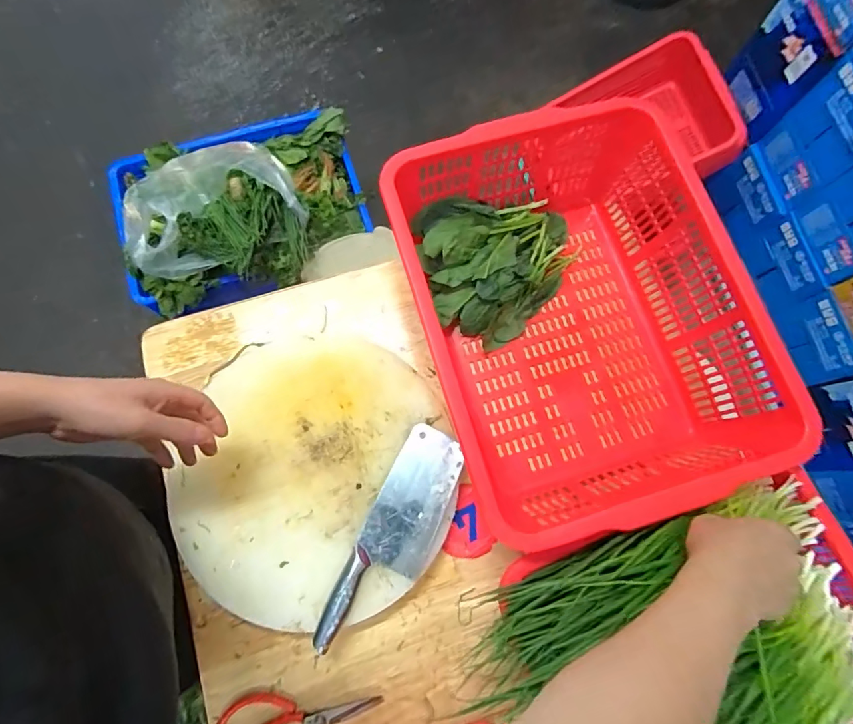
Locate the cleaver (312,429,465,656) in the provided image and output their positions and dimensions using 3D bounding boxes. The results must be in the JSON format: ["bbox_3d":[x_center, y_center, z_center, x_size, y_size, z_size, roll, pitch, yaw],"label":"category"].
[{"bbox_3d":[-0.034,0.218,0.571,0.091,0.022,0.275,24,77,5],"label":"cleaver"}]

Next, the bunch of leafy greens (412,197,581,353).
[{"bbox_3d":[0.110,-0.144,0.670,0.221,0.072,0.205,-19,78,-6],"label":"bunch of leafy greens"}]

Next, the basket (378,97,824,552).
[{"bbox_3d":[0.194,-0.061,0.614,0.367,0.170,0.486,-17,77,-5],"label":"basket"}]

